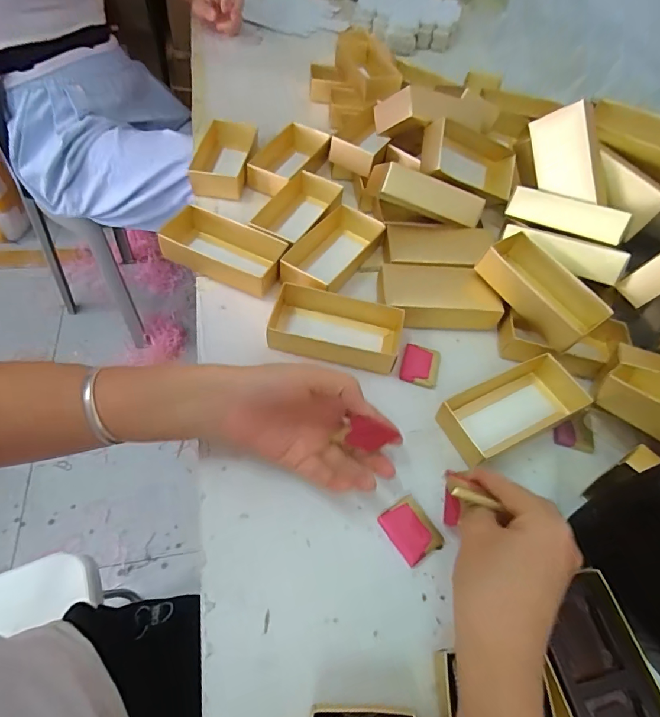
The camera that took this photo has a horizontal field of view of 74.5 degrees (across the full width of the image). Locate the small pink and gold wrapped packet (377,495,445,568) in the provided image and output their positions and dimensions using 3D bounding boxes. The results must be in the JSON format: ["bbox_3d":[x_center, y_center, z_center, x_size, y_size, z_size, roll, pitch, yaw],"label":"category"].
[{"bbox_3d":[0.059,0.125,0.316,0.031,0.006,0.041,-27,64,-23],"label":"small pink and gold wrapped packet"}]

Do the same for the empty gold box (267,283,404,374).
[{"bbox_3d":[0.006,-0.026,0.395,0.115,0.029,0.061,15,56,3],"label":"empty gold box"}]

